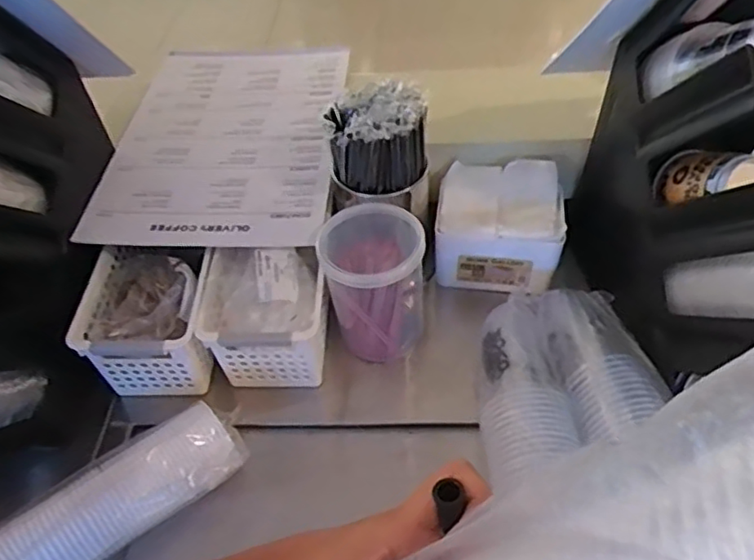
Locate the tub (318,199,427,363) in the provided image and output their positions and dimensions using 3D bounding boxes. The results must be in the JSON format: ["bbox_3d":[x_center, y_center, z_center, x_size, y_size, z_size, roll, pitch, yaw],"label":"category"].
[{"bbox_3d":[-0.002,0.010,0.767,0.114,0.178,0.110,-2,47,2],"label":"tub"}]

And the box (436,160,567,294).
[{"bbox_3d":[0.163,-0.066,0.836,0.161,0.122,0.130,6,48,10],"label":"box"}]

